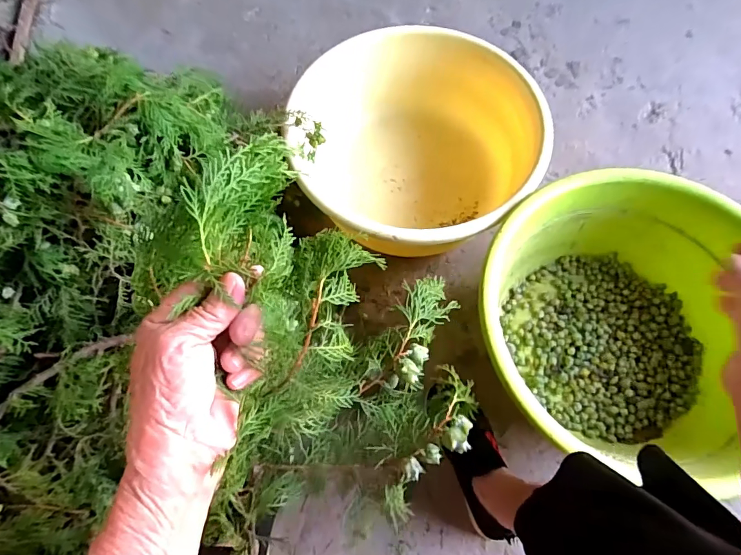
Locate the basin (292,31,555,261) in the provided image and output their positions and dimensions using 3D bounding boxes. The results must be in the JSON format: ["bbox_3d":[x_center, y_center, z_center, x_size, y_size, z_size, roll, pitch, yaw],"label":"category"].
[{"bbox_3d":[0.082,-0.234,0.799,0.404,0.182,0.431,0,68,0],"label":"basin"}]

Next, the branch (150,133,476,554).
[{"bbox_3d":[-0.028,0.044,0.296,0.192,0.166,0.244,-7,68,0],"label":"branch"}]

